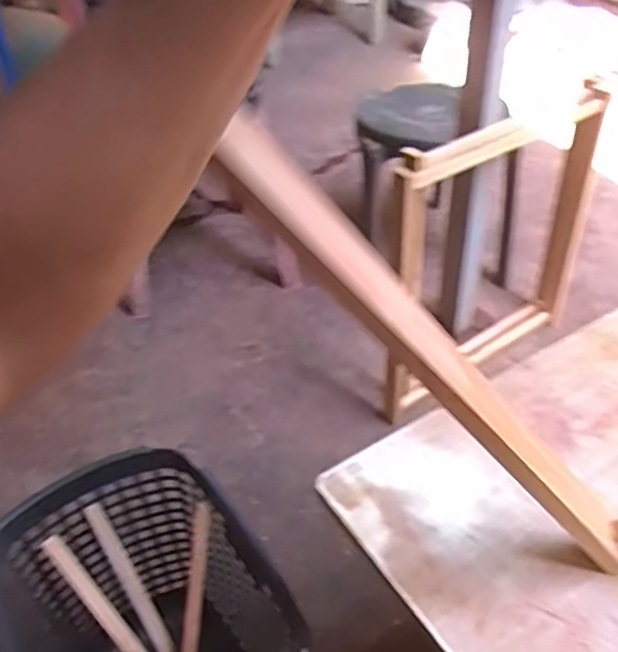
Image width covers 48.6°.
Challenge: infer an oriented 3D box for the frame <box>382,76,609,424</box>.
[{"bbox_3d":[0.407,-0.165,1.511,0.624,0.614,0.089,-30,48,-26],"label":"frame"}]

